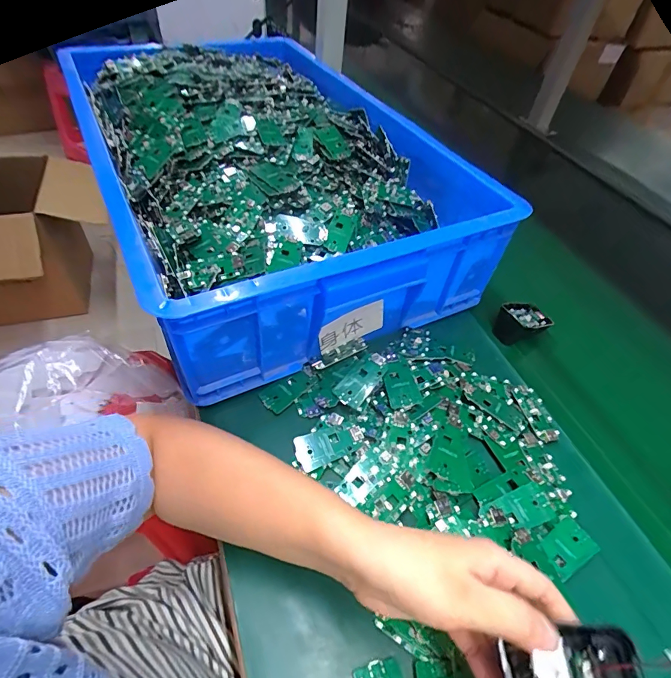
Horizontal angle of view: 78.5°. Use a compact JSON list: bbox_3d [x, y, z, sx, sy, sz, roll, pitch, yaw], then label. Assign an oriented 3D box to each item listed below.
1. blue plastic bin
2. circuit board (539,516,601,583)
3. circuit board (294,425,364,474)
[{"bbox_3d":[-0.081,-0.214,0.545,0.392,0.128,0.521,-18,53,-21],"label":"blue plastic bin"},{"bbox_3d":[0.193,0.174,0.343,0.043,0.009,0.033,-28,56,-13],"label":"circuit board"},{"bbox_3d":[-0.005,0.096,0.379,0.063,0.005,0.031,-14,52,-18],"label":"circuit board"}]

